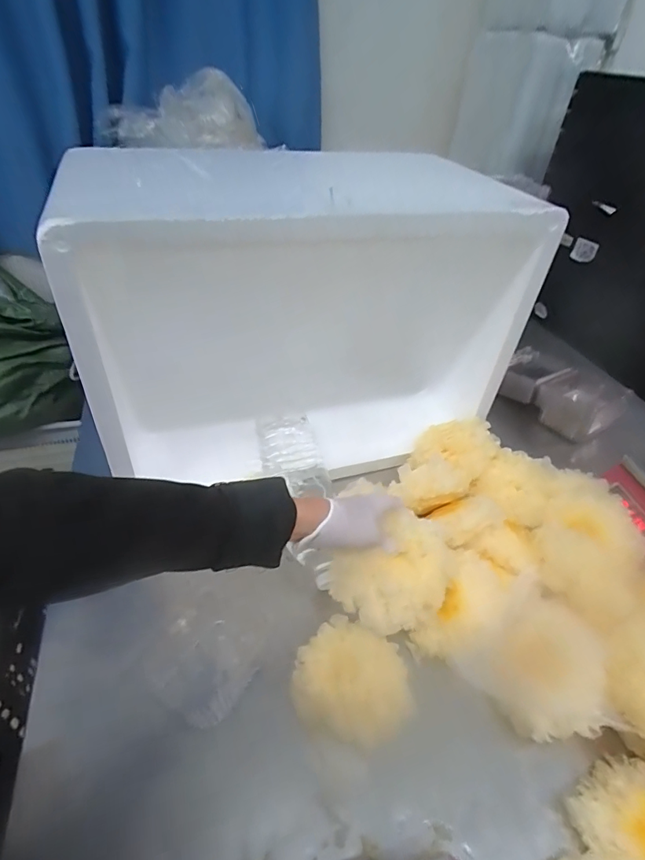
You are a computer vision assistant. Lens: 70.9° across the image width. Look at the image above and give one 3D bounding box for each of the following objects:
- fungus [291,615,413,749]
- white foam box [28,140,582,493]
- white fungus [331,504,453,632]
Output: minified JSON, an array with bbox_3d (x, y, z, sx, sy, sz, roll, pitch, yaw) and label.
[{"bbox_3d":[0.032,0.256,0.475,0.120,0.054,0.113,2,41,-2],"label":"fungus"},{"bbox_3d":[-0.028,-0.163,0.670,0.543,0.383,0.278,-9,43,-14],"label":"white foam box"},{"bbox_3d":[0.077,0.152,0.479,0.123,0.068,0.083,-16,43,-24],"label":"white fungus"}]

